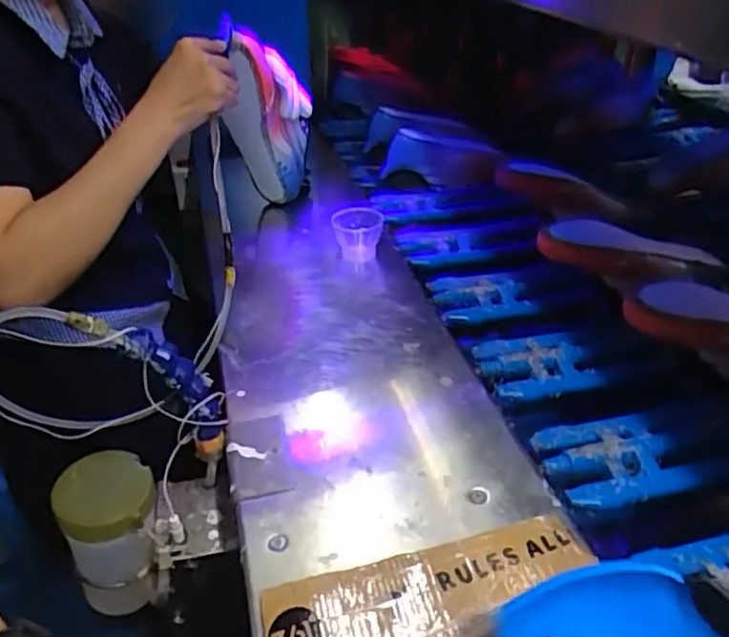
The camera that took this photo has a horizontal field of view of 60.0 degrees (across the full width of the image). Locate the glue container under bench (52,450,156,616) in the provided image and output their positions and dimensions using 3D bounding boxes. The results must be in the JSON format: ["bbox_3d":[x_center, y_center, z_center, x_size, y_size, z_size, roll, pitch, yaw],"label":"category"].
[{"bbox_3d":[-0.204,0.179,0.521,0.070,0.121,0.067,-18,38,-21],"label":"glue container under bench"}]

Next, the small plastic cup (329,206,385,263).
[{"bbox_3d":[-0.009,-0.103,0.793,0.060,0.055,0.057,1,33,-1],"label":"small plastic cup"}]

